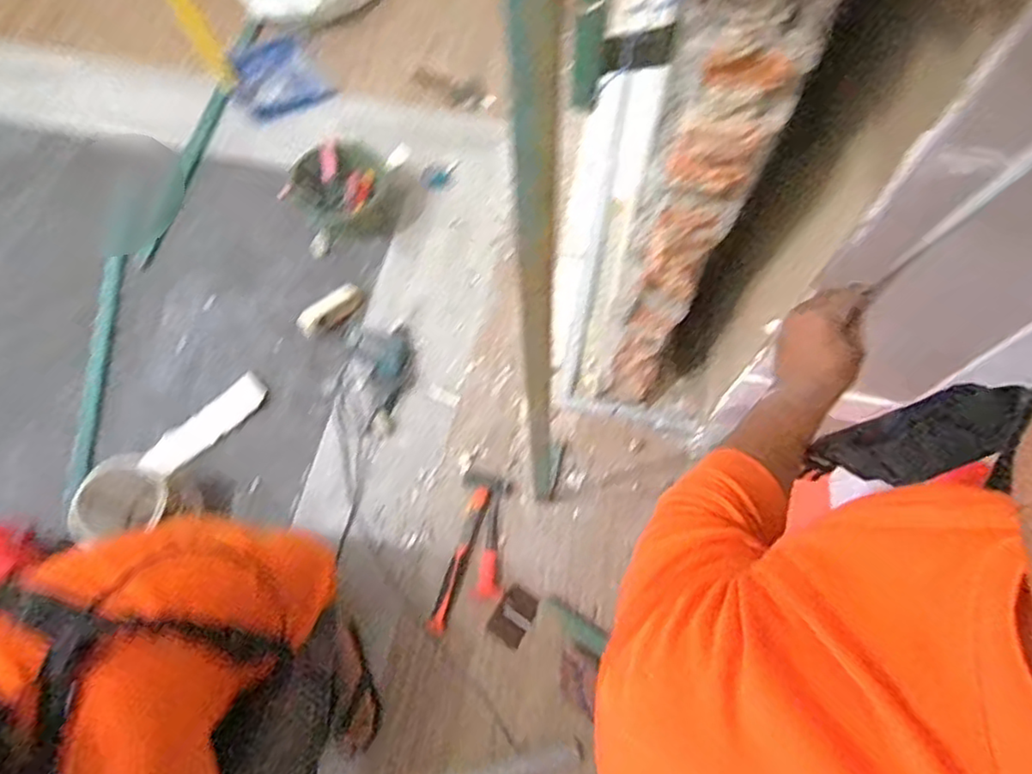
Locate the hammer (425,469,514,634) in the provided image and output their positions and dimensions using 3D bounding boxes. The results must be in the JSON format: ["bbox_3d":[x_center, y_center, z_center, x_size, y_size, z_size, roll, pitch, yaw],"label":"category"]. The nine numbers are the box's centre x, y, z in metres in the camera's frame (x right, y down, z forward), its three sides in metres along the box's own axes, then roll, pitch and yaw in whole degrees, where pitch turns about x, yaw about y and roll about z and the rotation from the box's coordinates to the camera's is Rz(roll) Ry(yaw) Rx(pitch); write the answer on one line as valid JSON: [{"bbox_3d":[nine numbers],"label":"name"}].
[{"bbox_3d":[-0.127,0.378,1.466,0.110,0.026,0.373,19,67,8],"label":"hammer"}]

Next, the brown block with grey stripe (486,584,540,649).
[{"bbox_3d":[-0.002,0.520,1.419,0.084,0.010,0.115,33,70,14],"label":"brown block with grey stripe"}]

